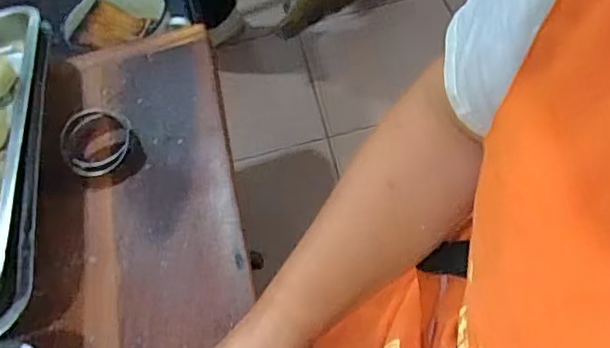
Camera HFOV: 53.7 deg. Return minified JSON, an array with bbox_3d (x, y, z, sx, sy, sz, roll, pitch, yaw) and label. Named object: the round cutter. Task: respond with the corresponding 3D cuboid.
[{"bbox_3d":[-0.210,-0.033,0.609,0.070,0.030,0.063,-30,56,-9],"label":"round cutter"}]

